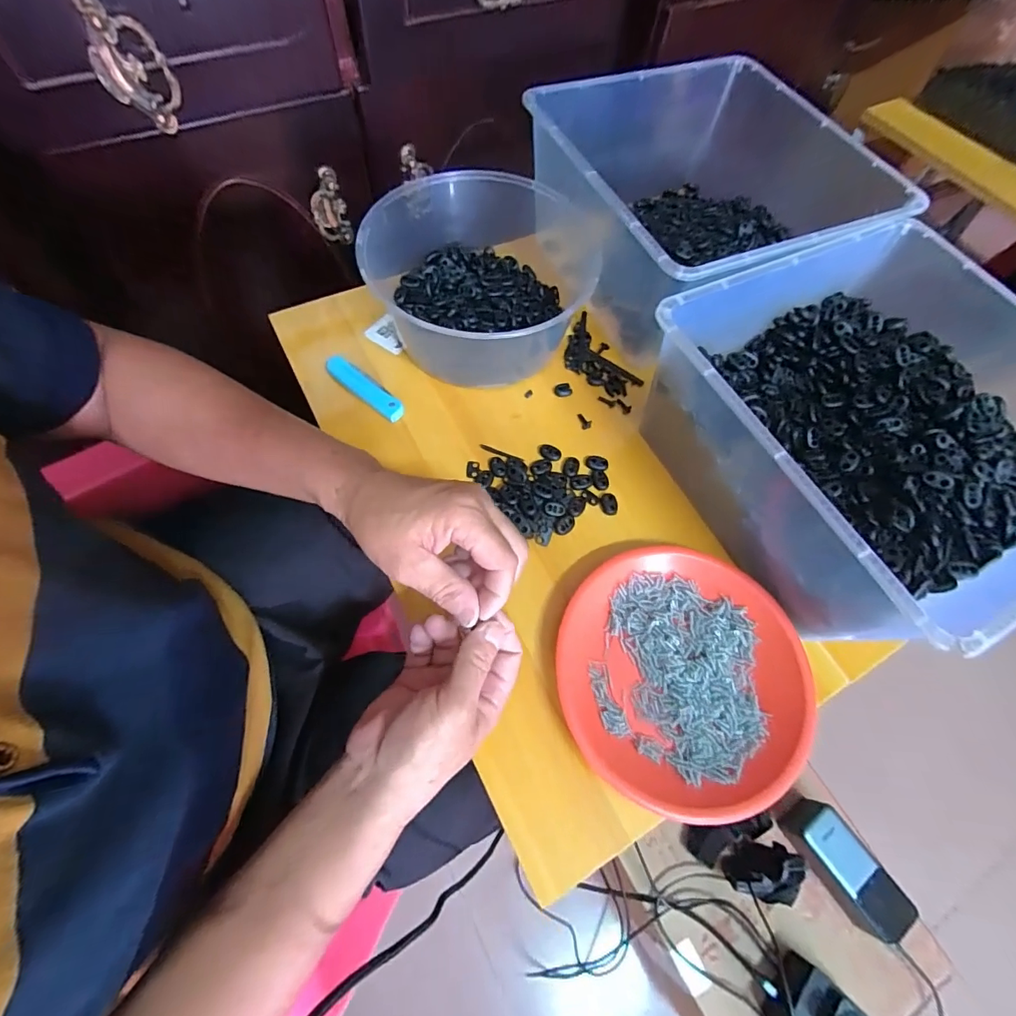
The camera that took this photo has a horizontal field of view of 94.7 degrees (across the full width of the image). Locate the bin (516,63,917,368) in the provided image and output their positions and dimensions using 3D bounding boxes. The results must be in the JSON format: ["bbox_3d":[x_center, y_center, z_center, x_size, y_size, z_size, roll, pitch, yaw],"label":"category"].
[{"bbox_3d":[0.207,-0.328,0.514,0.313,0.139,0.304,-22,69,-14],"label":"bin"}]

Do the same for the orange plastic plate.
[{"bbox_3d":[0.137,0.127,0.372,0.184,0.025,0.193,2,65,-4],"label":"orange plastic plate"}]

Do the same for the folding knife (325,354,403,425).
[{"bbox_3d":[-0.146,-0.122,0.476,0.098,0.013,0.022,39,68,13],"label":"folding knife"}]

